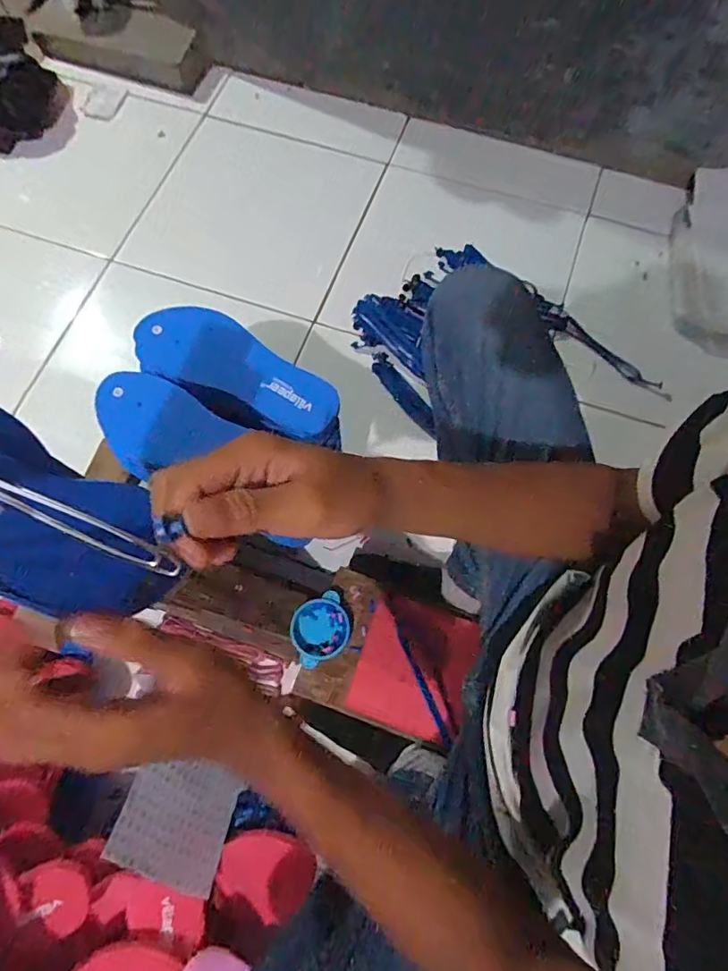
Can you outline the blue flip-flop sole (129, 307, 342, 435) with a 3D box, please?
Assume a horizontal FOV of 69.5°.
[{"bbox_3d":[-0.139,-0.133,0.576,0.242,0.012,0.087,25,73,8],"label":"blue flip-flop sole"}]

